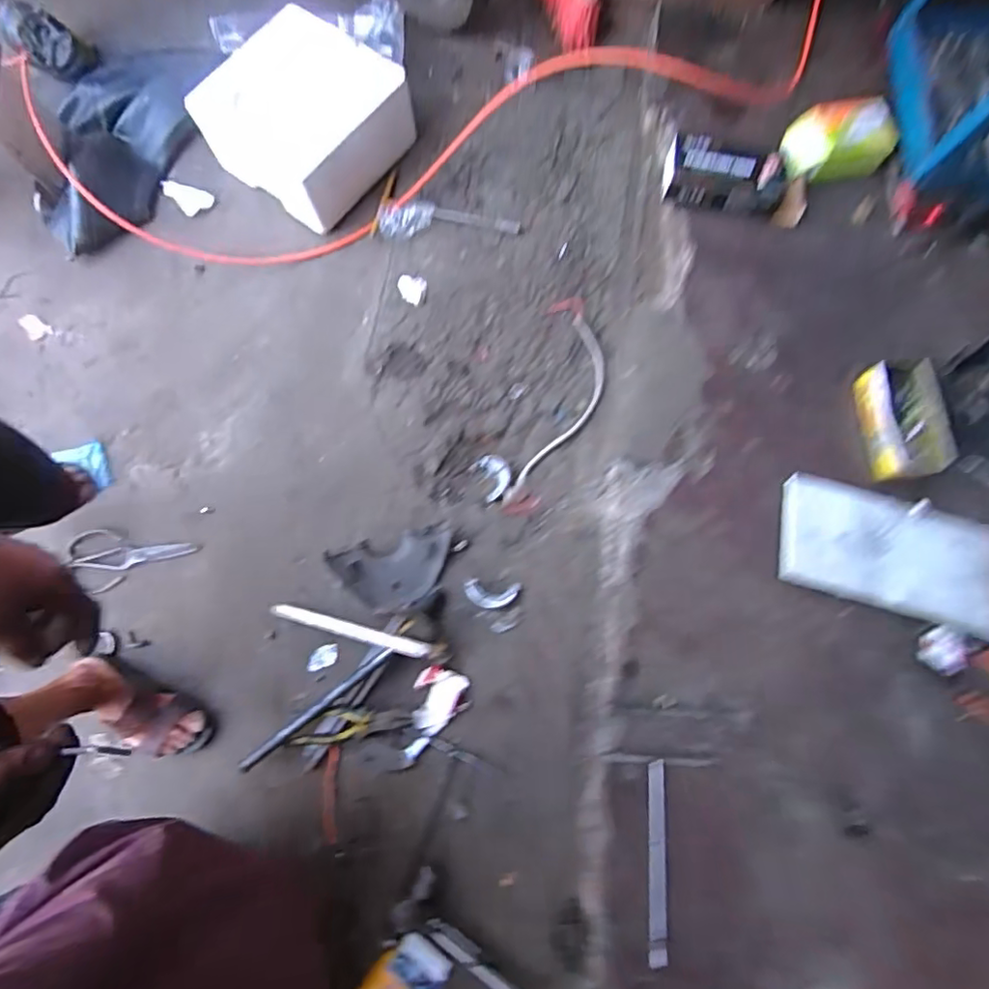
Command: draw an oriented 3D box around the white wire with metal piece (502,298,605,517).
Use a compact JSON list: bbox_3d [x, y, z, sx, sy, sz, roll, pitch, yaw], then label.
[{"bbox_3d":[0.123,-0.161,1.029,0.124,0.016,0.430,12,76,5],"label":"white wire with metal piece"}]

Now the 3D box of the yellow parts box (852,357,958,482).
[{"bbox_3d":[0.697,-0.133,0.963,0.125,0.048,0.204,-3,75,1],"label":"yellow parts box"}]

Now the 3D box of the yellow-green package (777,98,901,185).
[{"bbox_3d":[0.641,-0.669,1.073,0.212,0.088,0.102,-9,75,-1],"label":"yellow-green package"}]

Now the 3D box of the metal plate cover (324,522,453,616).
[{"bbox_3d":[-0.159,0.127,0.936,0.203,0.058,0.122,-17,75,-2],"label":"metal plate cover"}]

